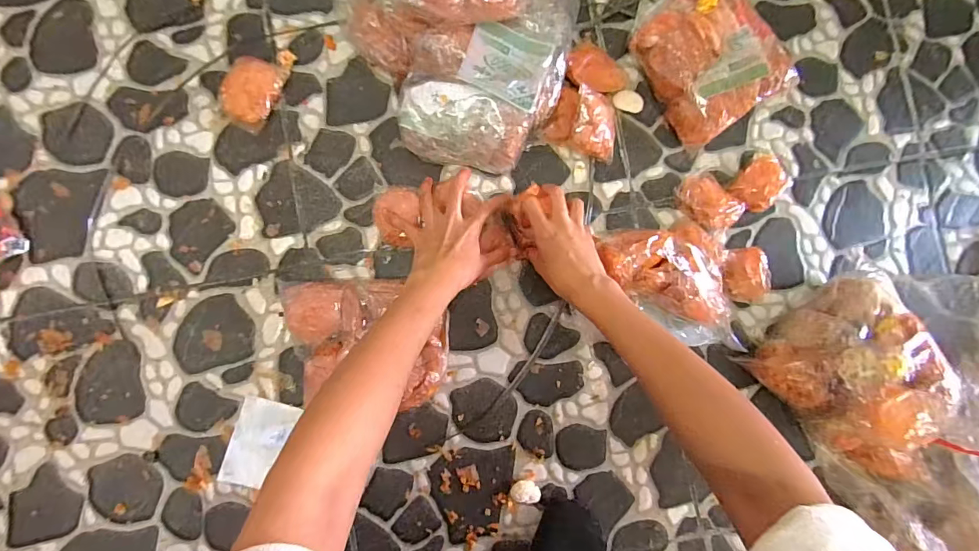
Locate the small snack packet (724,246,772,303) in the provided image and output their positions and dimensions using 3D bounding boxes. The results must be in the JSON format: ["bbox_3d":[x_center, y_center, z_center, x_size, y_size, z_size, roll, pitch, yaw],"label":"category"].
[{"bbox_3d":[0.316,-0.001,0.554,0.054,0.024,0.066,-5,86,-5],"label":"small snack packet"}]

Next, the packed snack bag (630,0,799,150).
[{"bbox_3d":[0.269,-0.268,0.547,0.139,0.053,0.172,-30,89,-6],"label":"packed snack bag"}]

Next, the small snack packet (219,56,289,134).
[{"bbox_3d":[-0.280,-0.216,0.520,0.059,0.014,0.084,22,84,-3],"label":"small snack packet"}]

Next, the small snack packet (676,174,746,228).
[{"bbox_3d":[0.273,-0.091,0.555,0.078,0.024,0.052,41,84,-1],"label":"small snack packet"}]

